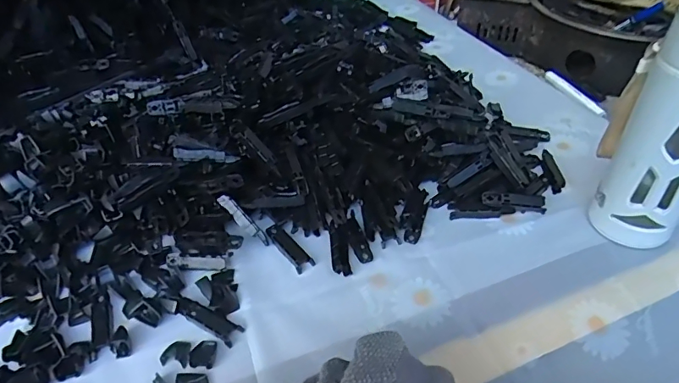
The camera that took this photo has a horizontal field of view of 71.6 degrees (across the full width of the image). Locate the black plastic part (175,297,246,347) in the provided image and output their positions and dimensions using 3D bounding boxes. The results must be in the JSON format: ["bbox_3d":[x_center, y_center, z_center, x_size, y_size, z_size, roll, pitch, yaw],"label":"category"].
[{"bbox_3d":[-0.112,0.105,0.397,0.065,0.009,0.019,22,48,24],"label":"black plastic part"}]

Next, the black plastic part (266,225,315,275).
[{"bbox_3d":[-0.050,0.051,0.454,0.017,0.008,0.063,-29,49,-25],"label":"black plastic part"}]

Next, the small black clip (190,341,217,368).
[{"bbox_3d":[-0.109,0.129,0.376,0.019,0.004,0.023,-2,43,0],"label":"small black clip"}]

